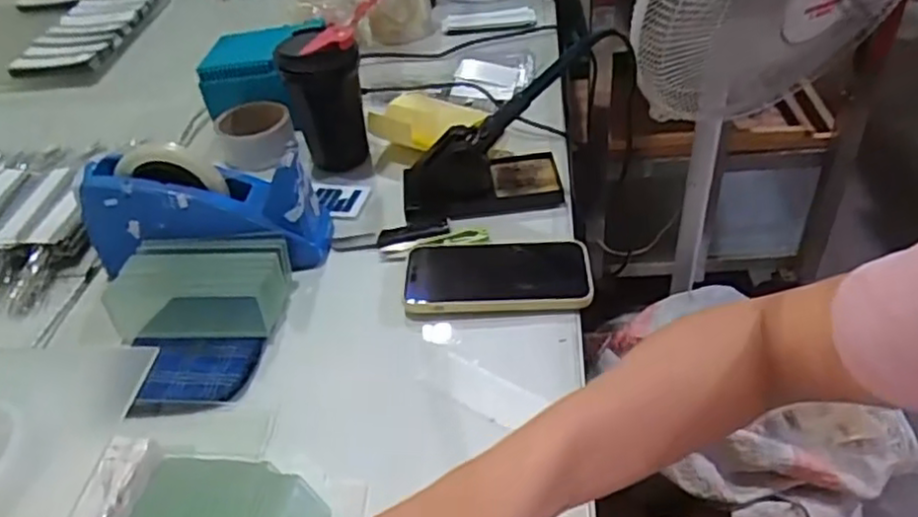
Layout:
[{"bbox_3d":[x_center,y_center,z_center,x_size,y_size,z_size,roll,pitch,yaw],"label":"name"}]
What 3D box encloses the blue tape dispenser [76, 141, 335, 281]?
[{"bbox_3d":[-0.230,-0.048,0.642,0.218,0.112,0.071,3,39,-8],"label":"blue tape dispenser"}]

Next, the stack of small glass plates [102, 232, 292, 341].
[{"bbox_3d":[-0.224,0.024,0.610,0.148,0.046,0.085,-3,40,4],"label":"stack of small glass plates"}]

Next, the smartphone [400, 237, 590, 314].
[{"bbox_3d":[0.034,0.015,0.612,0.160,0.016,0.087,-1,40,6],"label":"smartphone"}]

